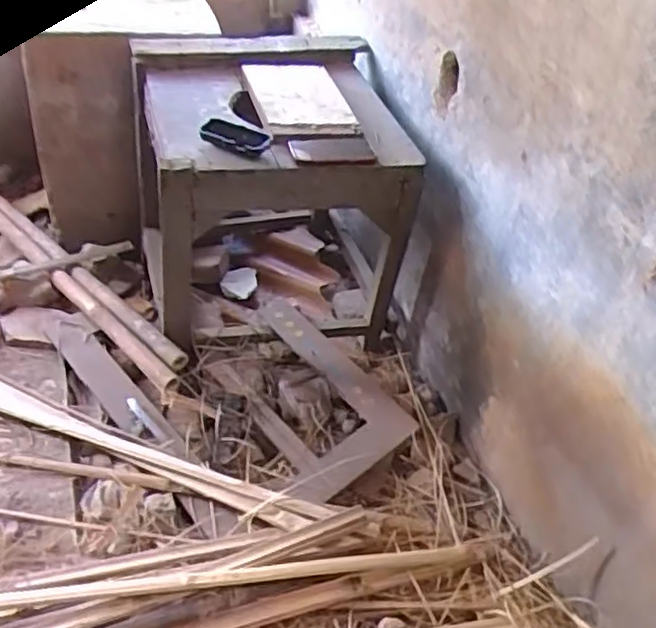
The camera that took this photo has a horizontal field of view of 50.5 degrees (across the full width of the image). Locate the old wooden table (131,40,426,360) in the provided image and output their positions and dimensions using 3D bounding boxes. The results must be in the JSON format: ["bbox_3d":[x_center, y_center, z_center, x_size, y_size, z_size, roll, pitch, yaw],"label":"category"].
[{"bbox_3d":[-0.115,-0.224,1.369,0.461,0.452,0.535,-7,42,-15],"label":"old wooden table"}]

